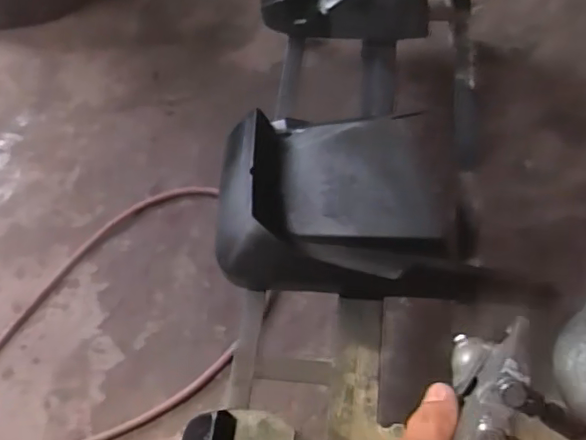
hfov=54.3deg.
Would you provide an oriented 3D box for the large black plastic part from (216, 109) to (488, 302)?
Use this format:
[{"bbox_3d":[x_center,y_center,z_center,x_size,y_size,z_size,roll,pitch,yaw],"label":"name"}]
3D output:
[{"bbox_3d":[0.059,-0.030,0.668,0.296,0.094,0.217,4,59,6],"label":"large black plastic part"}]

